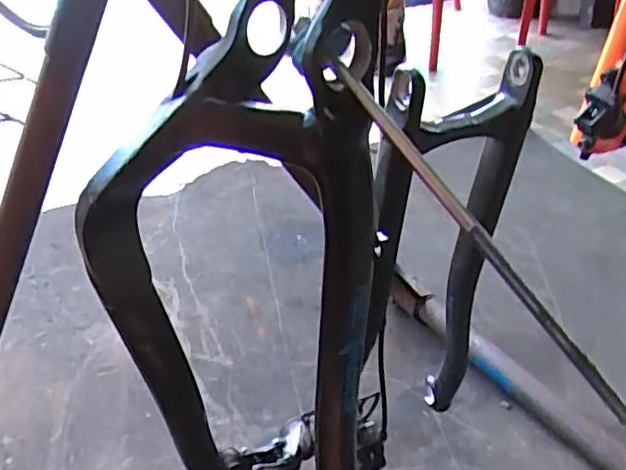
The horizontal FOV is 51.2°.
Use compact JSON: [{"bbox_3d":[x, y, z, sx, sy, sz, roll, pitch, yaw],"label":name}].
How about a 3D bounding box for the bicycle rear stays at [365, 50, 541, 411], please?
[{"bbox_3d":[0.111,0.056,0.577,0.089,0.421,0.154,22,42,32],"label":"bicycle rear stays"}]

